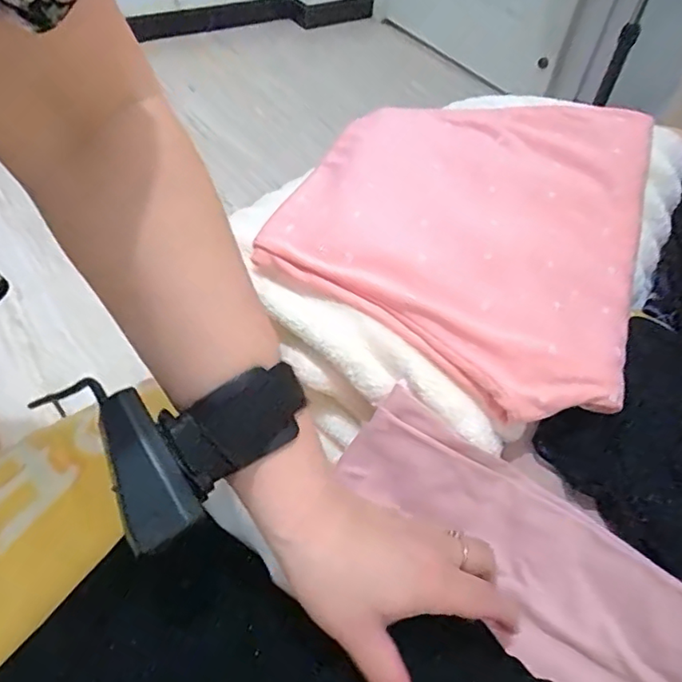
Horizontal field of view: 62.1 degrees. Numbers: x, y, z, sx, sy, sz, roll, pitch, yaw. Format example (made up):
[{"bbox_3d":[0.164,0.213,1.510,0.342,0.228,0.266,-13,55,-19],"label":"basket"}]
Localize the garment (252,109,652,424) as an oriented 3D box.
[{"bbox_3d":[0.097,-0.097,0.426,0.252,0.053,0.293,19,50,11],"label":"garment"}]

